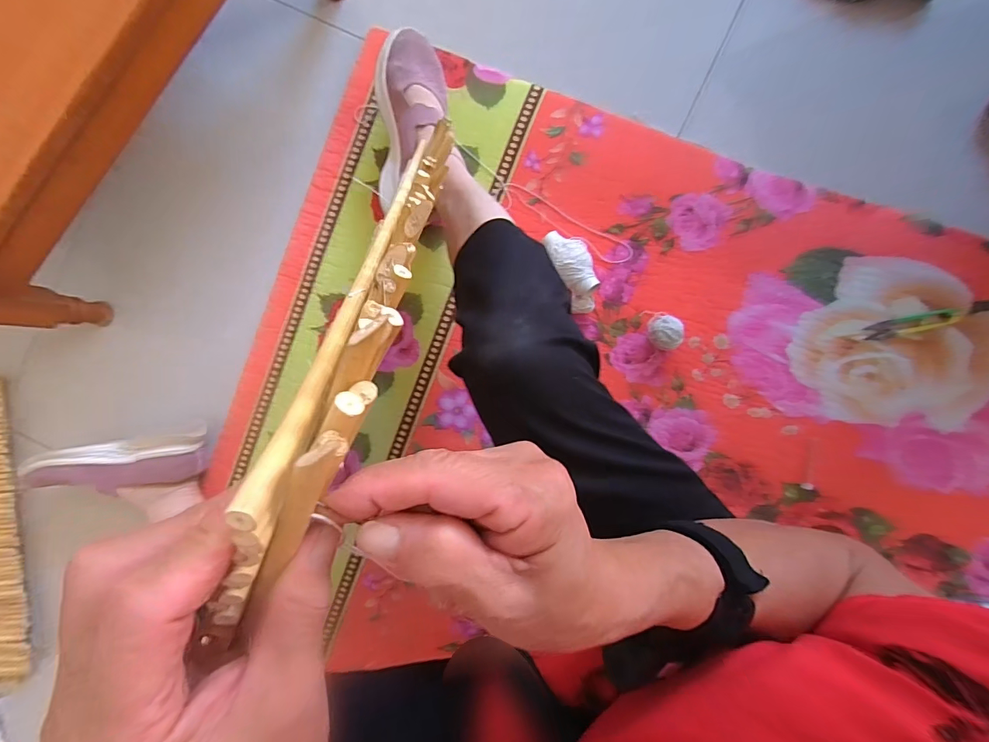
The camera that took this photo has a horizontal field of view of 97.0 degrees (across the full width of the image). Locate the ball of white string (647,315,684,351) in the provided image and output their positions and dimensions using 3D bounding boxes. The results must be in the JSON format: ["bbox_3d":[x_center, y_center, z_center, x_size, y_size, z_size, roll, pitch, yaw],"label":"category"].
[{"bbox_3d":[0.243,-0.055,0.627,0.045,0.047,0.052,-21,91,3],"label":"ball of white string"}]

